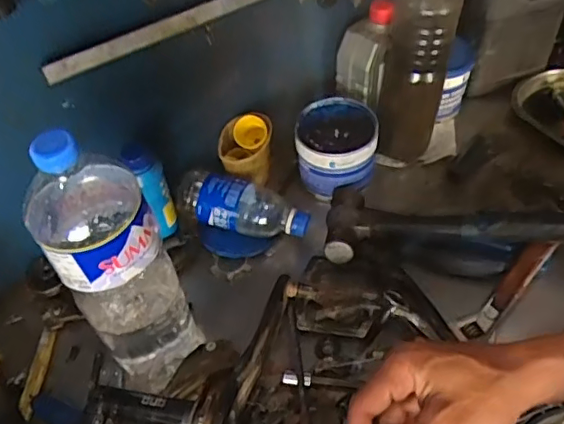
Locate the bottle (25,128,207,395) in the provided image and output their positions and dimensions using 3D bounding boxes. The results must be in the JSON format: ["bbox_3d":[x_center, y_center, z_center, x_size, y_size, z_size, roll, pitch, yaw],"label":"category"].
[{"bbox_3d":[-0.144,0.050,0.513,0.086,0.319,0.094,-20,50,-9],"label":"bottle"}]

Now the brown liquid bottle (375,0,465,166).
[{"bbox_3d":[0.163,-0.174,0.684,0.074,0.278,0.066,9,52,15],"label":"brown liquid bottle"}]

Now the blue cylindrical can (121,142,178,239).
[{"bbox_3d":[-0.154,-0.026,0.661,0.051,0.133,0.043,34,62,30],"label":"blue cylindrical can"}]

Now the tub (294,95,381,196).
[{"bbox_3d":[0.070,-0.083,0.725,0.101,0.074,0.103,3,50,10],"label":"tub"}]

